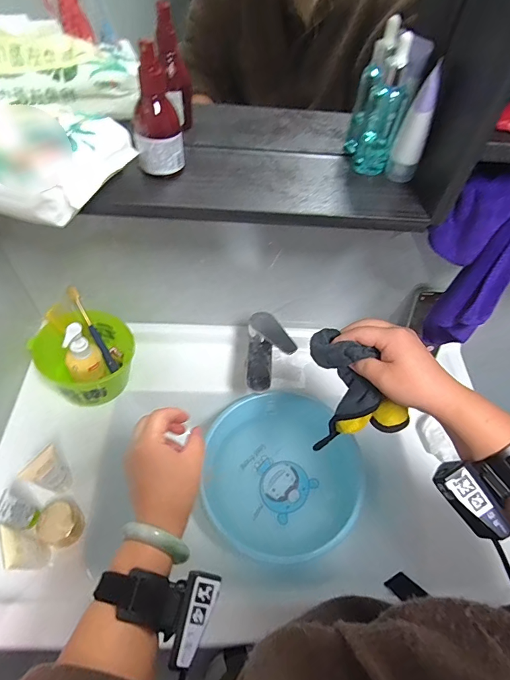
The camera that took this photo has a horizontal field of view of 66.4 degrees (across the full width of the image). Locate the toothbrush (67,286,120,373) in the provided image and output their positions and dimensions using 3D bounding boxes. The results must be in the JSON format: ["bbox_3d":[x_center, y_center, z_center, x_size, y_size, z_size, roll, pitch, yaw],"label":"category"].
[{"bbox_3d":[-0.272,-0.017,0.656,0.016,0.022,0.155,-29,102,-23],"label":"toothbrush"}]

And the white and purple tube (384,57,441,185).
[{"bbox_3d":[0.160,-0.211,0.391,0.029,0.104,0.028,23,55,13],"label":"white and purple tube"}]

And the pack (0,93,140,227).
[{"bbox_3d":[-0.239,-0.185,0.351,0.219,0.072,0.117,15,54,7],"label":"pack"}]

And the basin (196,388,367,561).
[{"bbox_3d":[0.042,0.221,0.662,0.265,0.091,0.258,2,54,-3],"label":"basin"}]

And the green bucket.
[{"bbox_3d":[-0.270,0.030,0.641,0.143,0.095,0.120,-28,60,-22],"label":"green bucket"}]

